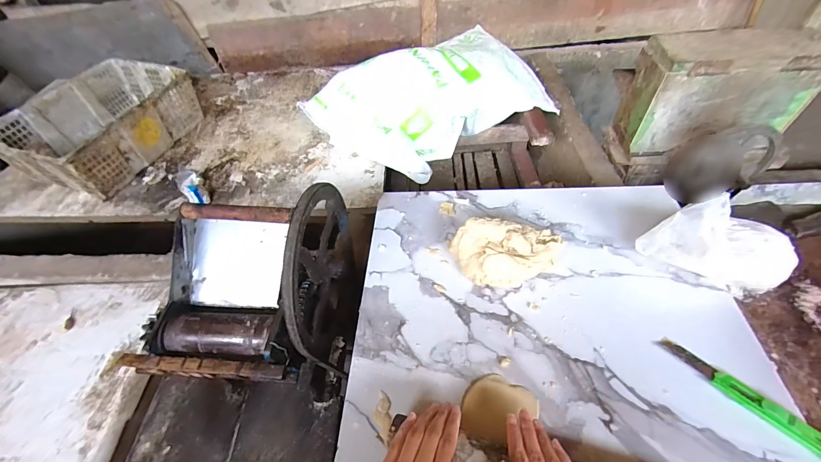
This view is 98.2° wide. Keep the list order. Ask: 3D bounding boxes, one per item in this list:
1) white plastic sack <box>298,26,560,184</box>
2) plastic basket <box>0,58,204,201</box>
[{"bbox_3d":[0.071,-0.392,1.048,0.652,0.196,0.402,-31,57,-17],"label":"white plastic sack"},{"bbox_3d":[-0.931,-0.331,1.093,0.341,0.177,0.466,12,55,14],"label":"plastic basket"}]

